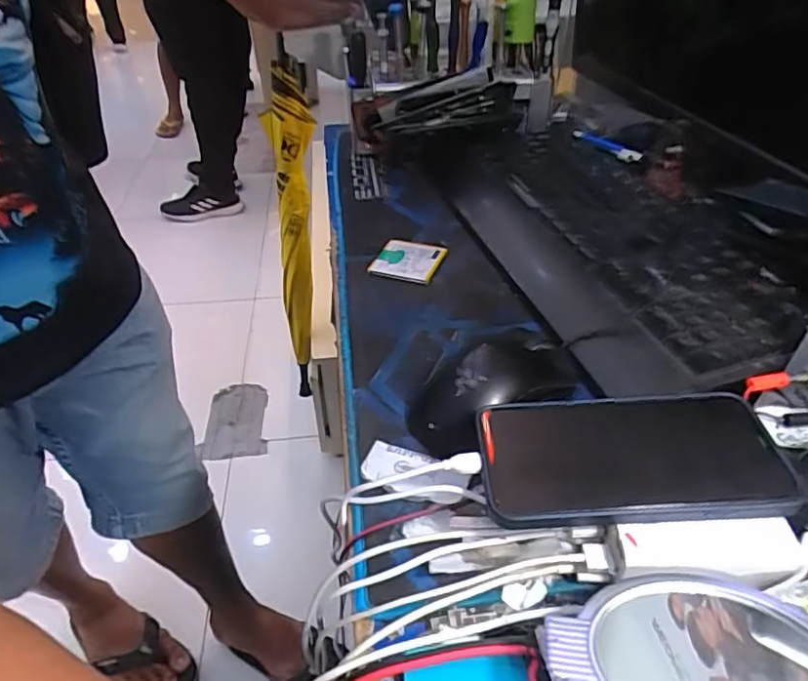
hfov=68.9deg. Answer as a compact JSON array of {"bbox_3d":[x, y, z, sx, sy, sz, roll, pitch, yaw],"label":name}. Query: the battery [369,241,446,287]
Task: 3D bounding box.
[{"bbox_3d":[0.004,-0.077,0.559,0.060,0.006,0.057,15,47,16],"label":"battery"}]

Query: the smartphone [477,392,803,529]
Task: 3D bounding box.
[{"bbox_3d":[0.122,0.062,0.324,0.157,0.011,0.081,-3,39,1],"label":"smartphone"}]

